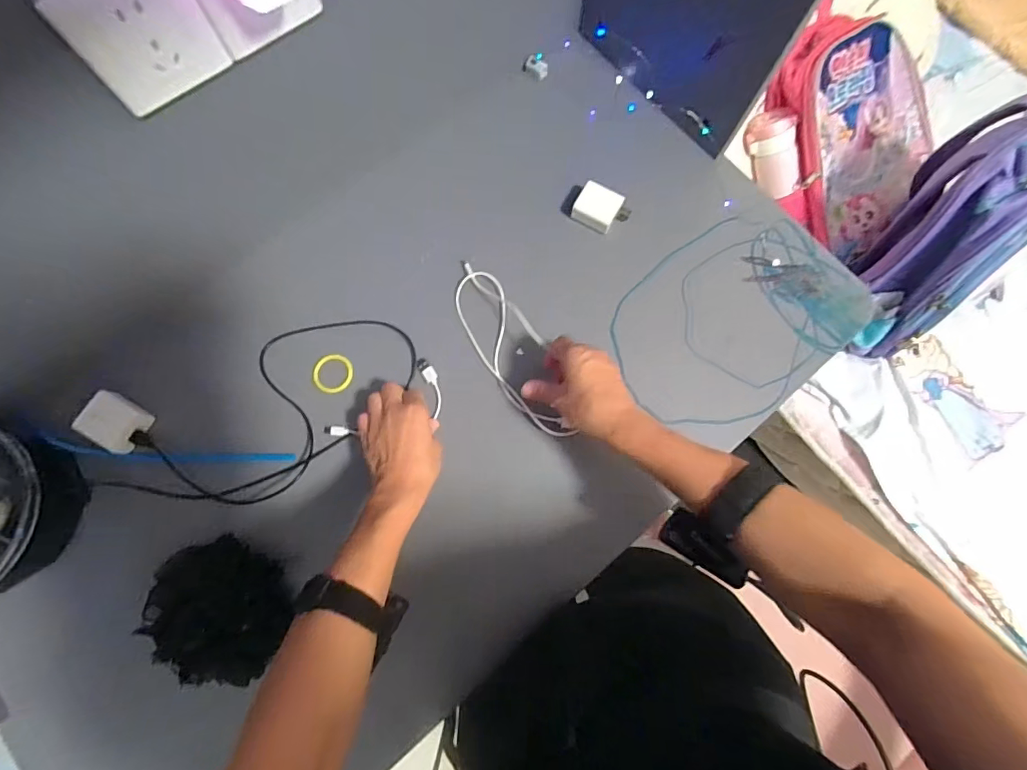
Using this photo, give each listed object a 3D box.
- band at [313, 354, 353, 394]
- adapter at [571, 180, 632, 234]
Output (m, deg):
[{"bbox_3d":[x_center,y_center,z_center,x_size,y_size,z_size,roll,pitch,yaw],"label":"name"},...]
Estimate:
[{"bbox_3d":[-0.202,-0.012,0.526,0.042,0.004,0.044,0,77,-1],"label":"band"},{"bbox_3d":[0.105,-0.206,0.556,0.062,0.022,0.043,25,78,5],"label":"adapter"}]

